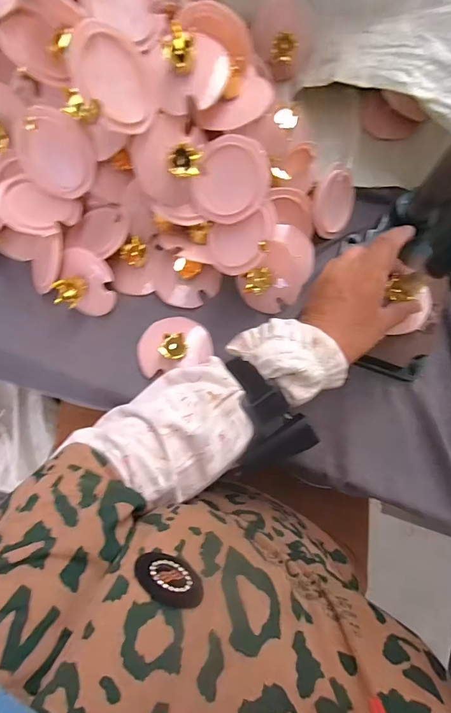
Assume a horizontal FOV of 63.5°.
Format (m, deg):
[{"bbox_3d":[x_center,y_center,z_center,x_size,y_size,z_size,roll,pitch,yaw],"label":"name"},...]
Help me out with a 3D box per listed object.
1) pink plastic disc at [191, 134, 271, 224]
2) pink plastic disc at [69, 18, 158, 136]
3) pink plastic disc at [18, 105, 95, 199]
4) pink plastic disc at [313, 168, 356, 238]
[{"bbox_3d":[0.006,-0.163,0.344,0.070,0.005,0.075,8,109,23],"label":"pink plastic disc"},{"bbox_3d":[-0.087,-0.221,0.292,0.010,0.072,0.072,14,93,37],"label":"pink plastic disc"},{"bbox_3d":[-0.160,-0.191,0.344,0.072,0.072,0.008,30,40,-11],"label":"pink plastic disc"},{"bbox_3d":[0.123,-0.169,0.405,0.007,0.072,0.069,24,116,39],"label":"pink plastic disc"}]

